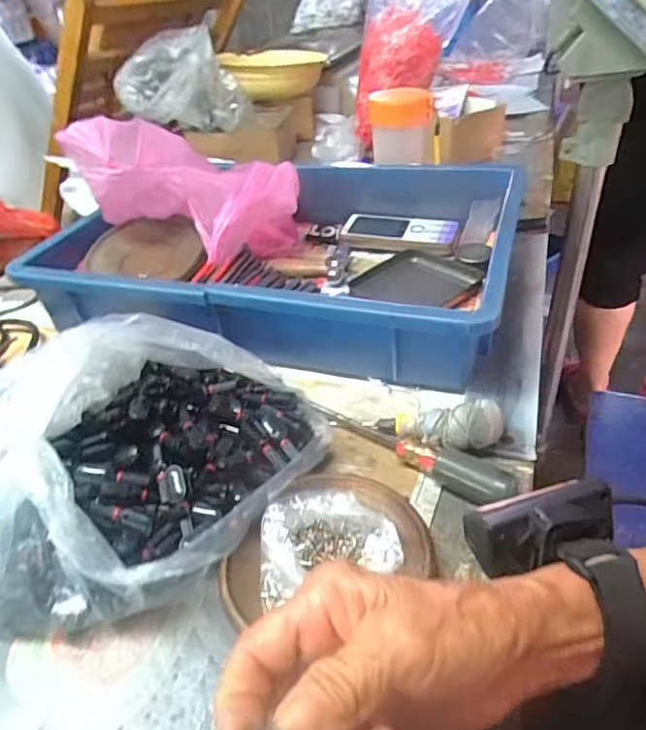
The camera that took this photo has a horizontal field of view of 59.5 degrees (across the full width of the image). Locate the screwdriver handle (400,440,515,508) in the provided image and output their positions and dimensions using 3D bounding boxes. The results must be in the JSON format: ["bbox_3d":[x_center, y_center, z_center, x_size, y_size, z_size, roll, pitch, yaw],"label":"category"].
[{"bbox_3d":[0.081,0.067,0.358,0.076,0.022,0.018,21,45,28],"label":"screwdriver handle"}]

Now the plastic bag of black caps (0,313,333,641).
[{"bbox_3d":[-0.111,0.052,0.350,0.210,0.093,0.193,-2,38,6],"label":"plastic bag of black caps"}]

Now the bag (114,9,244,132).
[{"bbox_3d":[-0.209,-0.413,0.811,0.172,0.122,0.134,-17,39,-13],"label":"bag"}]

